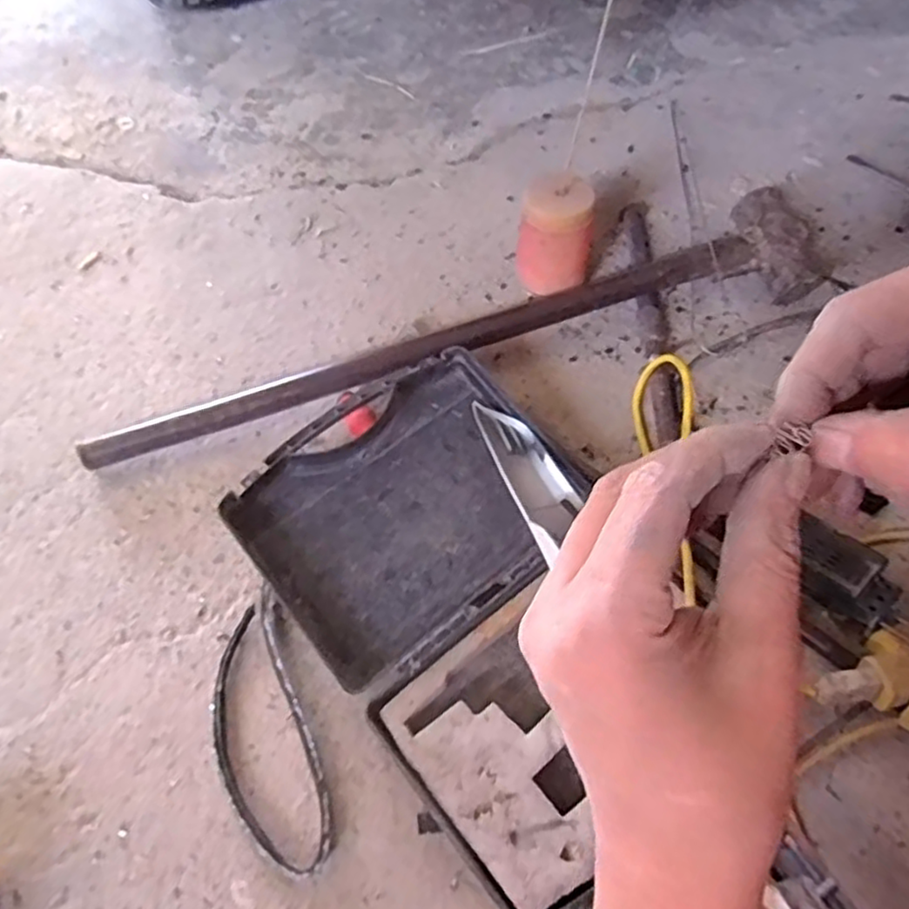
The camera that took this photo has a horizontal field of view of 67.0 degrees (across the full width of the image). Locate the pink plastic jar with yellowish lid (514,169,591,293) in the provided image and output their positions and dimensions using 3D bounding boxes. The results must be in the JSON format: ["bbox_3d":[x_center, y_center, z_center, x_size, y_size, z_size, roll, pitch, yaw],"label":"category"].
[{"bbox_3d":[0.118,-0.247,0.816,0.083,0.134,0.077,5,61,6],"label":"pink plastic jar with yellowish lid"}]

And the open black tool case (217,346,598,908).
[{"bbox_3d":[0.021,0.124,0.627,0.303,0.077,0.440,-34,64,-15],"label":"open black tool case"}]

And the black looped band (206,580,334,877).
[{"bbox_3d":[-0.170,0.233,0.589,0.087,0.015,0.237,-21,62,-9],"label":"black looped band"}]

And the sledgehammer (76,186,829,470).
[{"bbox_3d":[0.038,-0.143,0.784,0.914,0.083,0.117,-16,61,-6],"label":"sledgehammer"}]

